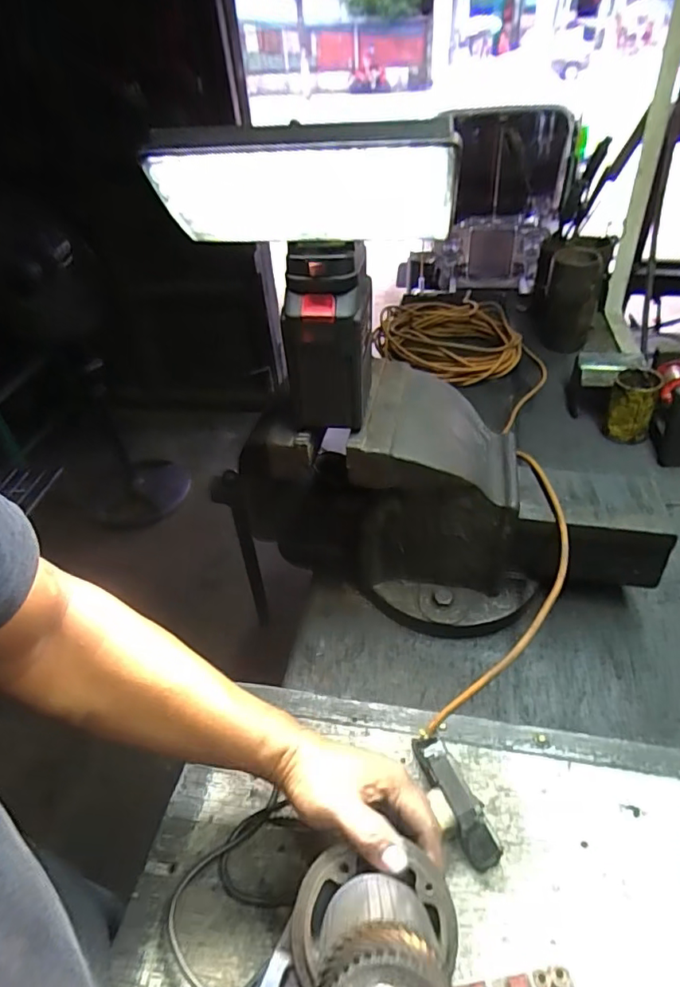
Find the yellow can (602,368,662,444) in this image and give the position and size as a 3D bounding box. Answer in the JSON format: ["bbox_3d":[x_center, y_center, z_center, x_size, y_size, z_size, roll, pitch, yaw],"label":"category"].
[{"bbox_3d":[0.514,-0.154,0.943,0.071,0.104,0.076,18,46,23],"label":"yellow can"}]

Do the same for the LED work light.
[{"bbox_3d":[-0.024,-0.224,0.394,0.211,0.115,0.022,-1,81,5],"label":"LED work light"}]

